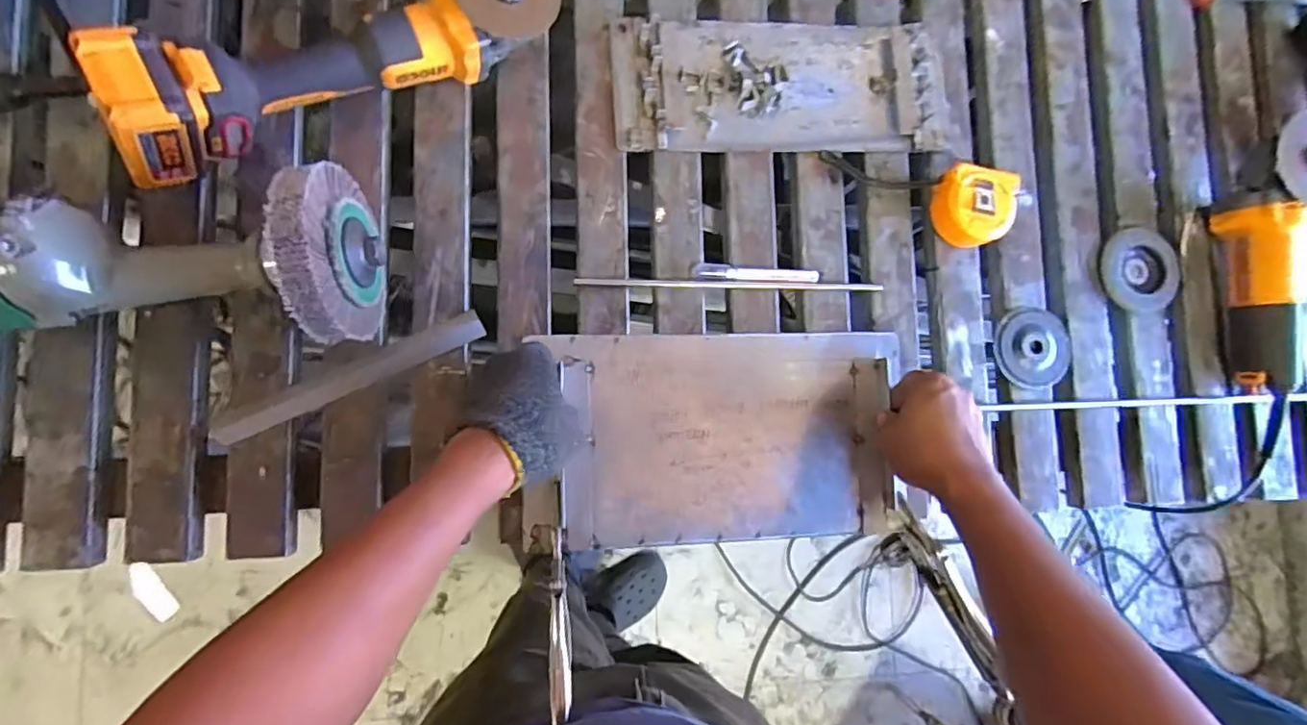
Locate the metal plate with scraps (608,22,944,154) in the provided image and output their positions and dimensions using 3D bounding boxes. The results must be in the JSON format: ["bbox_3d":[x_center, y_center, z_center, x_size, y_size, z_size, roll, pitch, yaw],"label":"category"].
[{"bbox_3d":[0.132,-0.288,0.613,0.344,0.018,0.135,-4,87,-8],"label":"metal plate with scraps"}]

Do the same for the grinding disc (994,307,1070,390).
[{"bbox_3d":[0.411,-0.017,0.639,0.084,0.010,0.083,1,86,-8],"label":"grinding disc"}]

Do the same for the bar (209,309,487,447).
[{"bbox_3d":[-0.270,0.013,0.535,0.239,0.011,0.027,-25,90,-9],"label":"bar"}]

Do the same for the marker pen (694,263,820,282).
[{"bbox_3d":[0.104,-0.089,0.594,0.126,0.009,0.016,2,86,-8],"label":"marker pen"}]

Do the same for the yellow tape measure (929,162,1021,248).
[{"bbox_3d":[0.337,-0.162,0.622,0.080,0.041,0.082,8,85,-7],"label":"yellow tape measure"}]

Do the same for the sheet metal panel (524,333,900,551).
[{"bbox_3d":[0.079,0.072,0.579,0.326,0.019,0.199,-1,86,-8],"label":"sheet metal panel"}]

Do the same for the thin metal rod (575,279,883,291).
[{"bbox_3d":[0.080,-0.078,0.595,0.309,0.008,0.007,0,86,-8],"label":"thin metal rod"}]

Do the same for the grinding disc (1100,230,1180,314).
[{"bbox_3d":[0.542,-0.102,0.655,0.093,0.012,0.086,1,86,-8],"label":"grinding disc"}]

